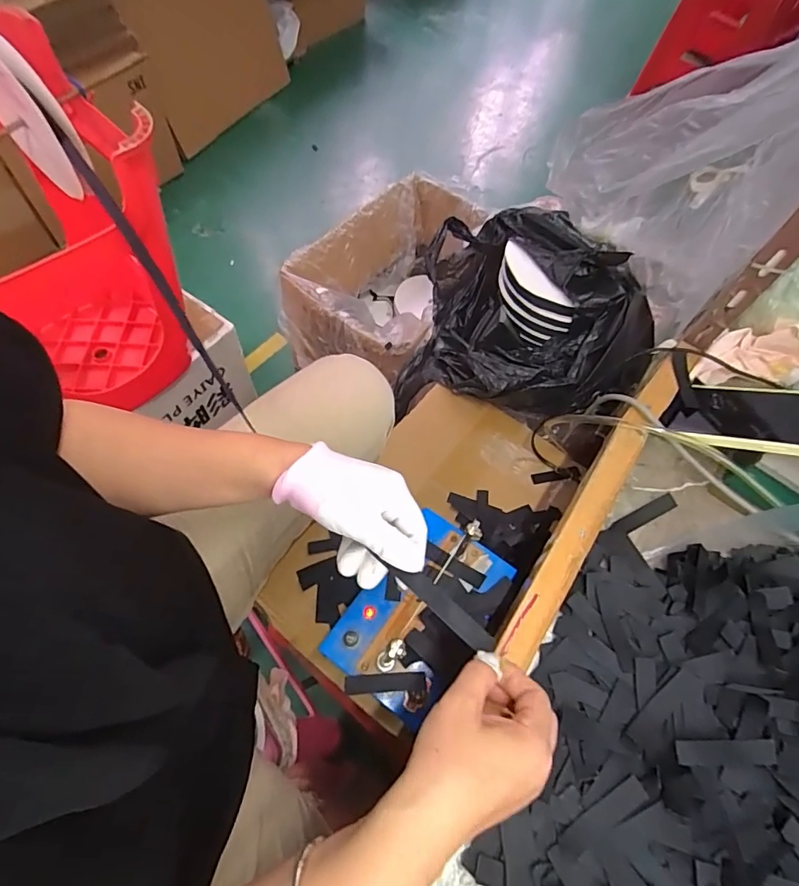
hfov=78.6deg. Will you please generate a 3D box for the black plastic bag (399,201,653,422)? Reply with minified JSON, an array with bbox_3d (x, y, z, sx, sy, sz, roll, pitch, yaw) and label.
[{"bbox_3d":[0.198,-0.206,0.763,0.351,0.159,0.337,12,62,1],"label":"black plastic bag"}]

